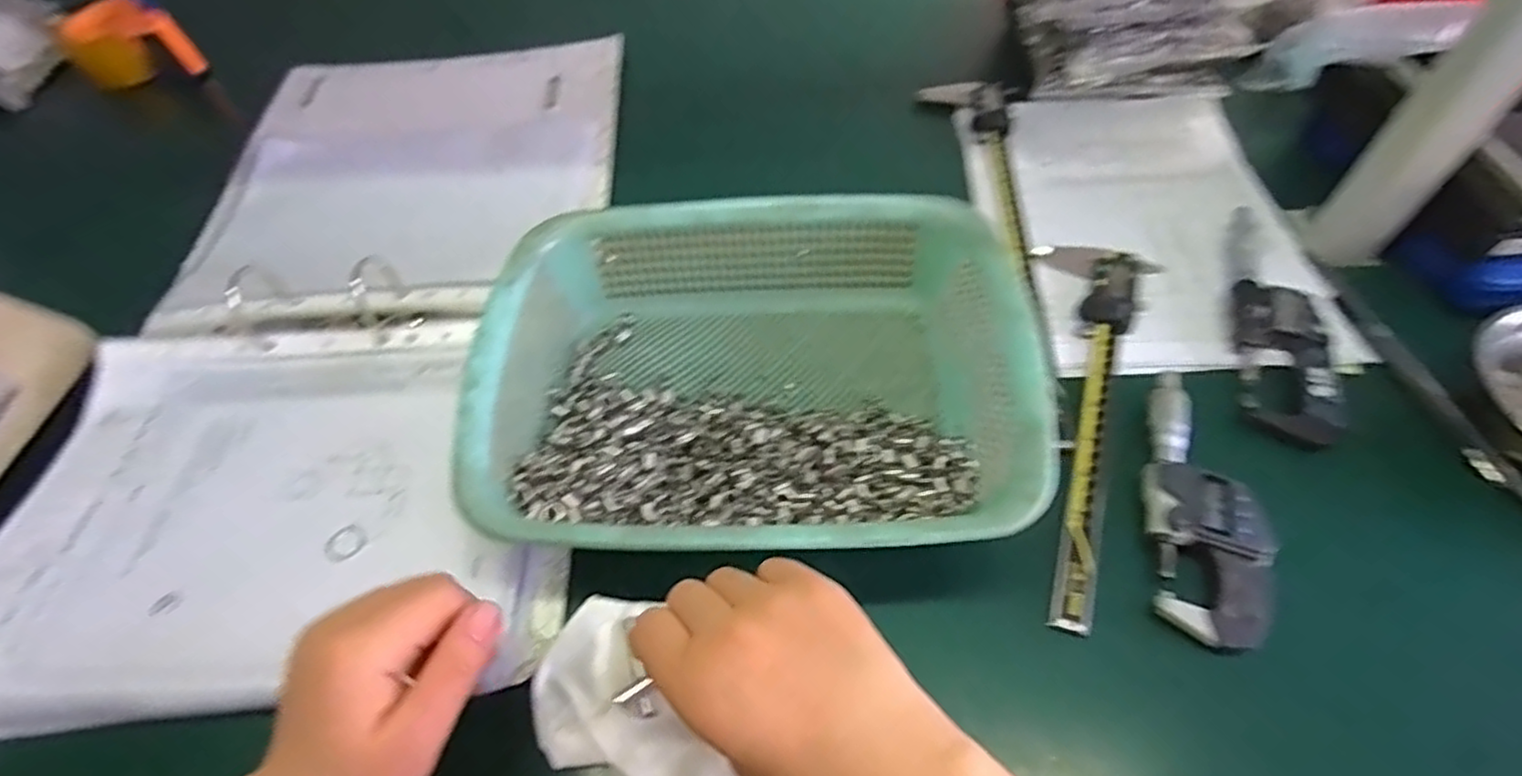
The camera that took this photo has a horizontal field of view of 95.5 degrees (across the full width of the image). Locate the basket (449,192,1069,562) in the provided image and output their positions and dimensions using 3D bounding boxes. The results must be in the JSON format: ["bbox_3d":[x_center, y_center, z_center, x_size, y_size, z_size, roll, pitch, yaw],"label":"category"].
[{"bbox_3d":[-0.004,-0.001,0.410,0.304,0.085,0.226,-3,54,2],"label":"basket"}]

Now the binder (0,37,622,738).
[{"bbox_3d":[-0.290,-0.096,0.520,0.329,0.036,0.625,-5,55,1],"label":"binder"}]

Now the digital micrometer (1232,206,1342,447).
[{"bbox_3d":[0.336,-0.047,0.450,0.048,0.019,0.183,13,56,13],"label":"digital micrometer"}]

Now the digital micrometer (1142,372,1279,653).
[{"bbox_3d":[0.242,0.058,0.383,0.057,0.020,0.164,7,55,9],"label":"digital micrometer"}]

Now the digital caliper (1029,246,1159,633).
[{"bbox_3d":[0.205,0.010,0.425,0.069,0.013,0.284,12,55,12],"label":"digital caliper"}]

